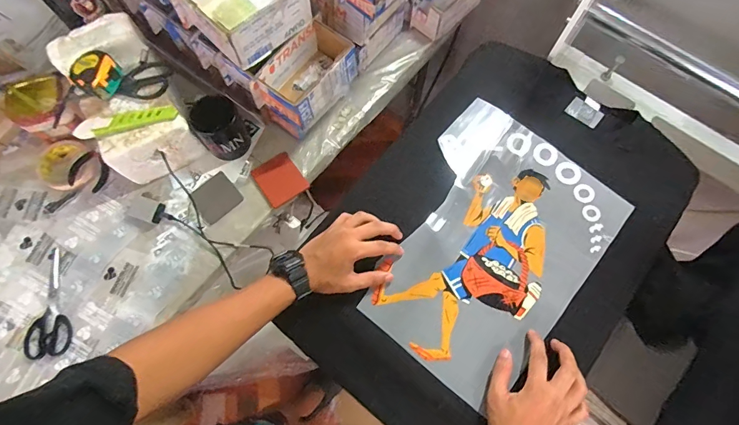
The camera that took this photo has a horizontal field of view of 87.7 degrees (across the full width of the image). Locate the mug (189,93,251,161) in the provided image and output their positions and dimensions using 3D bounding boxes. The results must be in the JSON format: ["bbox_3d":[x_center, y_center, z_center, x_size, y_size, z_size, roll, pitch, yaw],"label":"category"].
[{"bbox_3d":[-0.269,-0.151,0.703,0.078,0.097,0.073,0,71,0],"label":"mug"}]

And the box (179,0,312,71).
[{"bbox_3d":[-0.203,-0.336,0.615,0.164,0.075,0.154,-42,76,-14],"label":"box"}]

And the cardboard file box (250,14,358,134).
[{"bbox_3d":[-0.106,-0.232,0.661,0.096,0.070,0.164,36,74,12],"label":"cardboard file box"}]

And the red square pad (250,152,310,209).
[{"bbox_3d":[-0.169,-0.062,0.720,0.080,0.025,0.087,-34,74,-11],"label":"red square pad"}]

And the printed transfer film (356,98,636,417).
[{"bbox_3d":[0.166,0.039,0.558,0.279,0.010,0.378,39,76,12],"label":"printed transfer film"}]

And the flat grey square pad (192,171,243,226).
[{"bbox_3d":[-0.285,-0.027,0.715,0.078,0.009,0.077,-40,75,-13],"label":"flat grey square pad"}]

